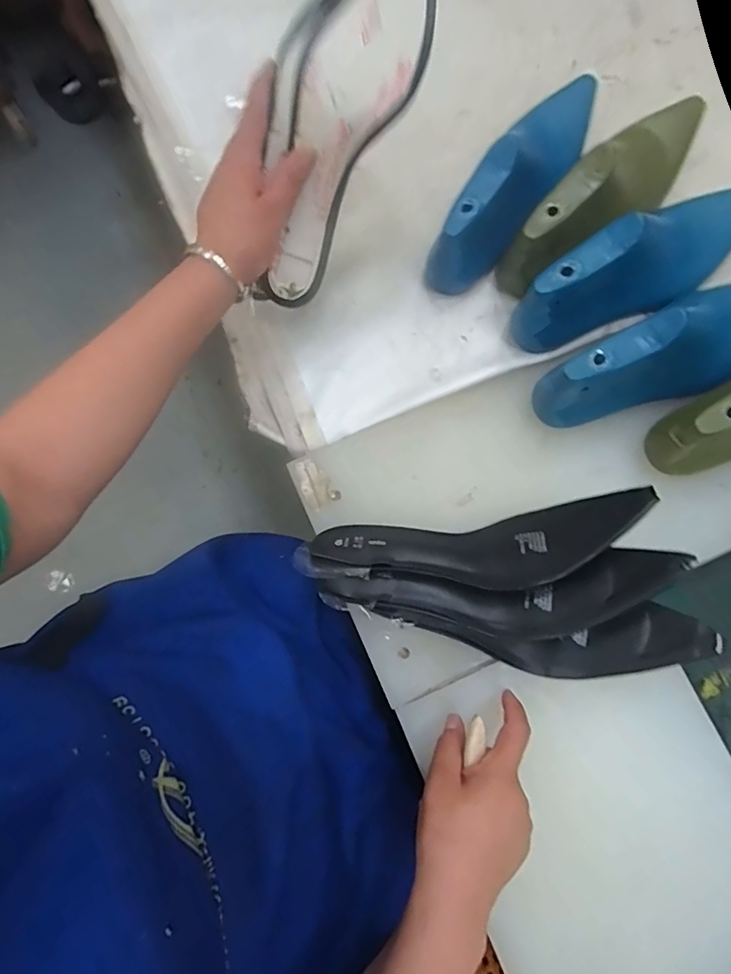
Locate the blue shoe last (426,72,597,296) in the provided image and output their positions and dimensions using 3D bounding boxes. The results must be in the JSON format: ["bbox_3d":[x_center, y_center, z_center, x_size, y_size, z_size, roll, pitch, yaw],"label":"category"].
[{"bbox_3d":[0.162,-0.328,0.502,0.066,0.098,0.287,29,79,8],"label":"blue shoe last"}]

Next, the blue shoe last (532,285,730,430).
[{"bbox_3d":[0.299,-0.133,0.453,0.295,0.095,0.085,-29,78,-6],"label":"blue shoe last"}]

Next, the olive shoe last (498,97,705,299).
[{"bbox_3d":[0.251,-0.297,0.493,0.082,0.104,0.309,42,80,10],"label":"olive shoe last"}]

